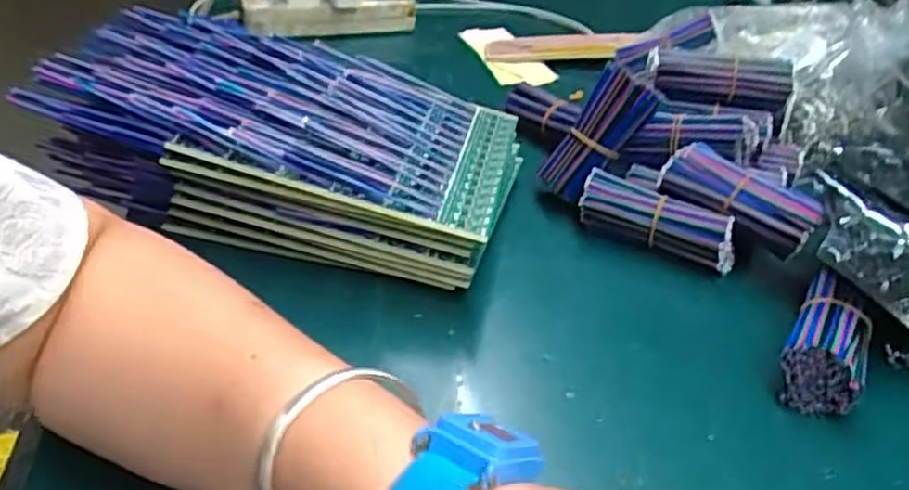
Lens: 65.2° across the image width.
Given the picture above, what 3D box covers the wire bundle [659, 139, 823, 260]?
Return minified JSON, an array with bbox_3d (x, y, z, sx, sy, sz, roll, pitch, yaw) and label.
[{"bbox_3d":[0.193,-0.035,0.478,0.097,0.035,0.033,28,42,29],"label":"wire bundle"}]

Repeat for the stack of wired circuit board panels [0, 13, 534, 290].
[{"bbox_3d":[-0.108,-0.065,0.485,0.294,0.105,0.177,7,36,4],"label":"stack of wired circuit board panels"}]

